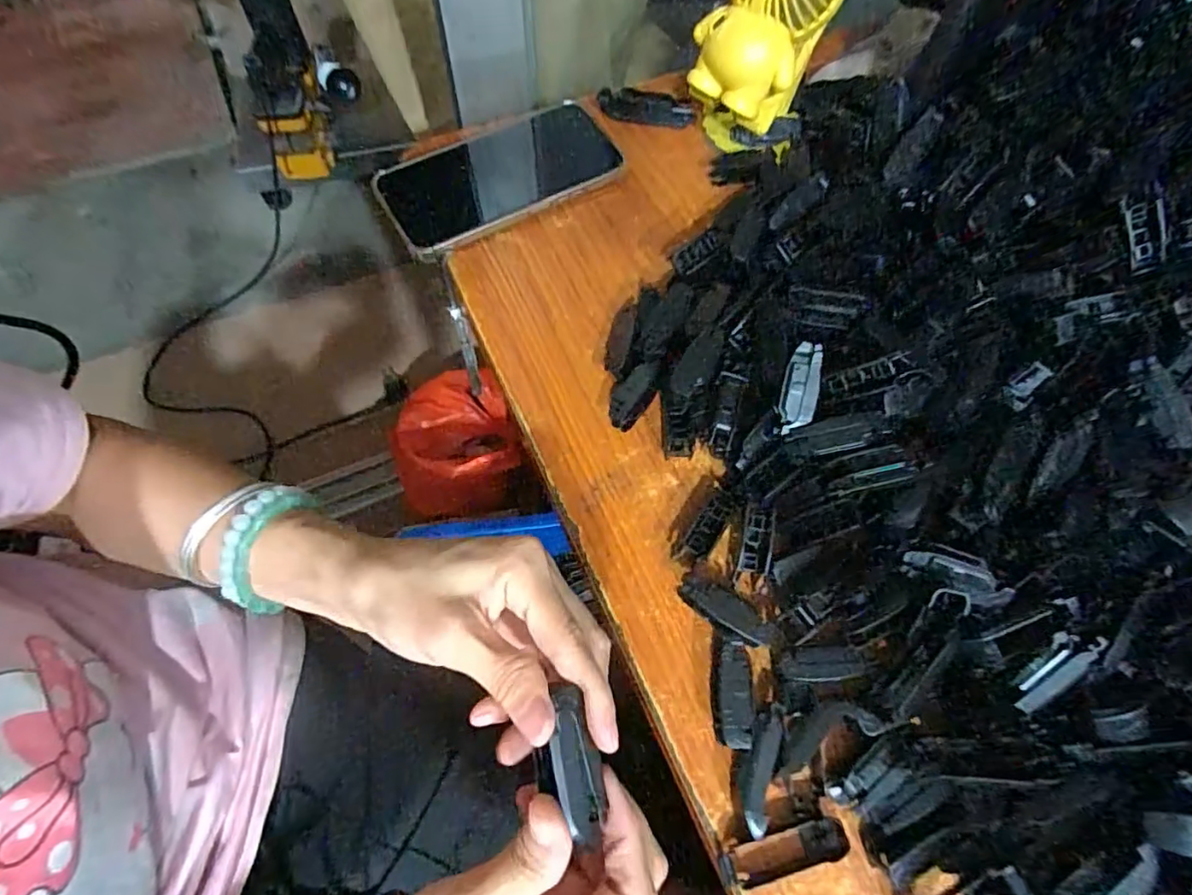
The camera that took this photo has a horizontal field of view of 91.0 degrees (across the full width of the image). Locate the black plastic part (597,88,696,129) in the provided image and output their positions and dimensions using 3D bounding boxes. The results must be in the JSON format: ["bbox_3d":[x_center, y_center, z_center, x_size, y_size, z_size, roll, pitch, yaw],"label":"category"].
[{"bbox_3d":[0.039,-0.263,0.454,0.073,0.019,0.018,2,66,-1],"label":"black plastic part"}]

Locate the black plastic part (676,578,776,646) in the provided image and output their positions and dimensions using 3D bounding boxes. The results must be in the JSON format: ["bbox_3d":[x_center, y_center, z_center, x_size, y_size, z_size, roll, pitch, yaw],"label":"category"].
[{"bbox_3d":[0.067,0.084,0.301,0.050,0.013,0.017,35,69,13],"label":"black plastic part"}]

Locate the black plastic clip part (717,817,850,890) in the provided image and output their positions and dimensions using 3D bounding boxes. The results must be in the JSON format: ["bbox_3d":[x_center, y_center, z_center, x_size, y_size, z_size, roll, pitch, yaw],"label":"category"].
[{"bbox_3d":[0.083,0.180,0.260,0.057,0.008,0.017,-15,67,-8],"label":"black plastic clip part"}]

